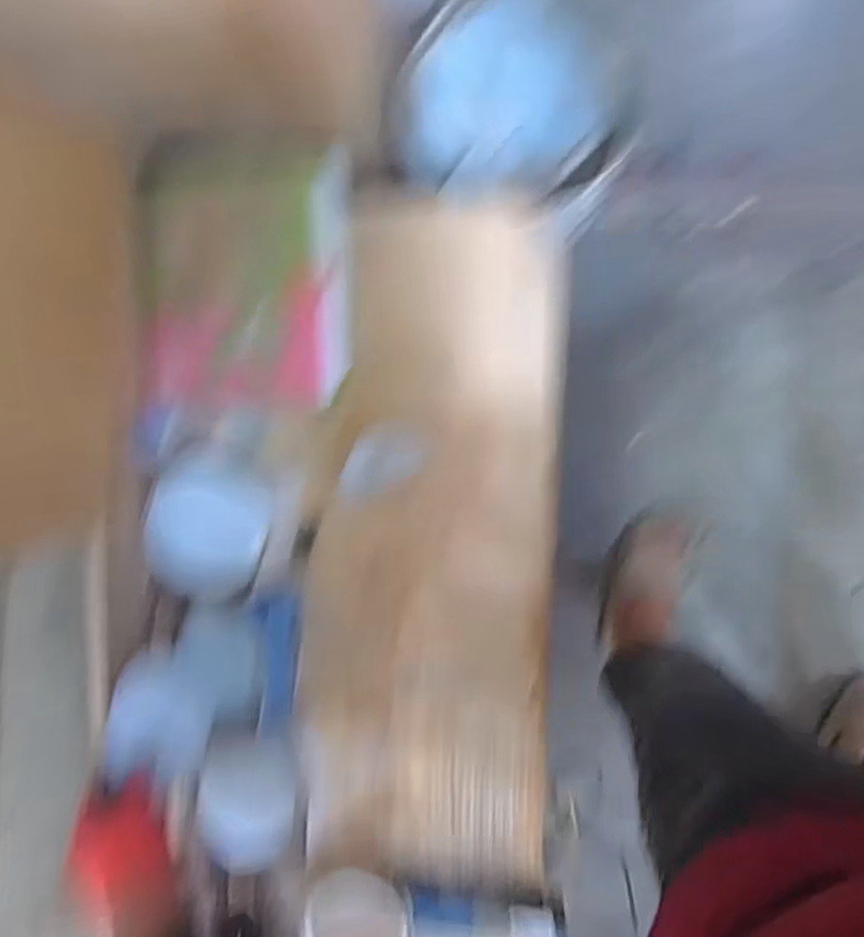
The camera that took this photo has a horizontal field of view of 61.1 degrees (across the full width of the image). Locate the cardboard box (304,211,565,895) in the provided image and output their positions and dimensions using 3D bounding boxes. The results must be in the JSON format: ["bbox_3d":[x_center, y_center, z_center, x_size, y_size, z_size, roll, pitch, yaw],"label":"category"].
[{"bbox_3d":[-0.015,0.095,0.856,0.316,0.049,0.797,1,98,2],"label":"cardboard box"}]

